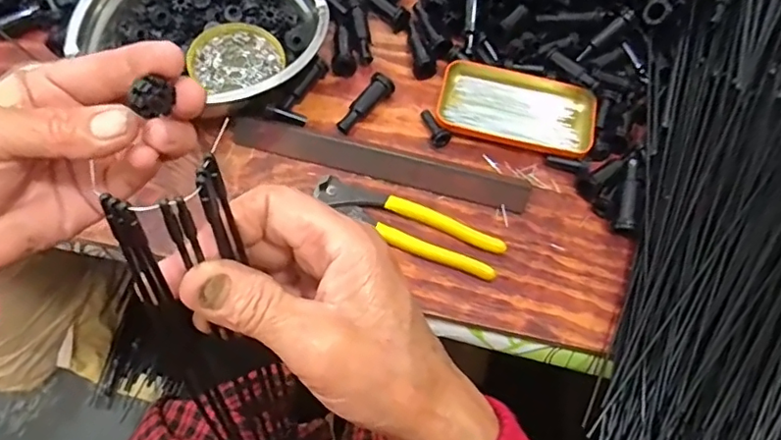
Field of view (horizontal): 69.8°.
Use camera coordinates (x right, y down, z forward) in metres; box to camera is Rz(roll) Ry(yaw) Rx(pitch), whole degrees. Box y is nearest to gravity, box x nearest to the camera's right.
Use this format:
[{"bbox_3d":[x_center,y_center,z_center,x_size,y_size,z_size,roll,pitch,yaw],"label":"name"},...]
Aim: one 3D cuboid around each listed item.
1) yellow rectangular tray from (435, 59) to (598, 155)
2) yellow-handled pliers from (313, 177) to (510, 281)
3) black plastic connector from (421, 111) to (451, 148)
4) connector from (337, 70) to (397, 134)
[{"bbox_3d":[0.119,-0.106,0.528,0.144,0.020,0.078,12,65,1],"label":"yellow rectangular tray"},{"bbox_3d":[0.013,0.005,0.470,0.162,0.016,0.039,21,66,6],"label":"yellow-handled pliers"},{"bbox_3d":[0.042,-0.086,0.515,0.019,0.019,0.035,-15,65,-9],"label":"black plastic connector"},{"bbox_3d":[-0.024,-0.107,0.519,0.019,0.020,0.067,38,80,16],"label":"connector"}]

